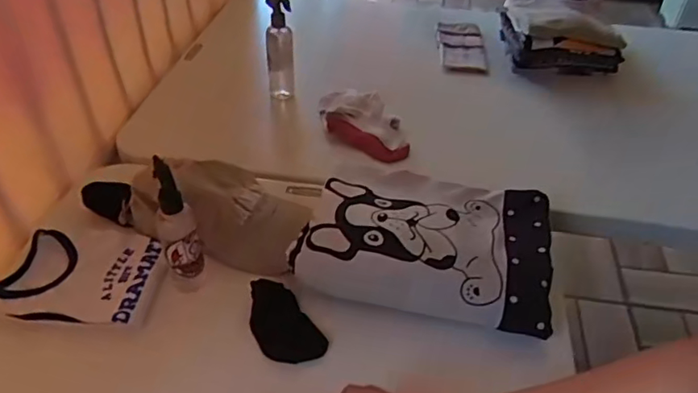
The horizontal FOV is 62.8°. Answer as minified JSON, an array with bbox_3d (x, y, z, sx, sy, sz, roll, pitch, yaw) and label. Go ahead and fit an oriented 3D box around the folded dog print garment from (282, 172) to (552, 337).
[{"bbox_3d":[0.107,0.047,0.768,0.313,0.063,0.218,10,42,8],"label":"folded dog print garment"}]

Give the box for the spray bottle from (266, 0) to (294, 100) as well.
[{"bbox_3d":[-0.130,-0.288,1.070,0.046,0.204,0.051,-4,42,-7],"label":"spray bottle"}]

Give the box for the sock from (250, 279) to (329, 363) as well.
[{"bbox_3d":[-0.084,0.154,0.699,0.068,0.032,0.114,-27,49,-28],"label":"sock"}]

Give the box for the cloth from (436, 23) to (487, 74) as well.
[{"bbox_3d":[0.255,-0.335,1.285,0.100,0.026,0.213,3,42,1],"label":"cloth"}]

